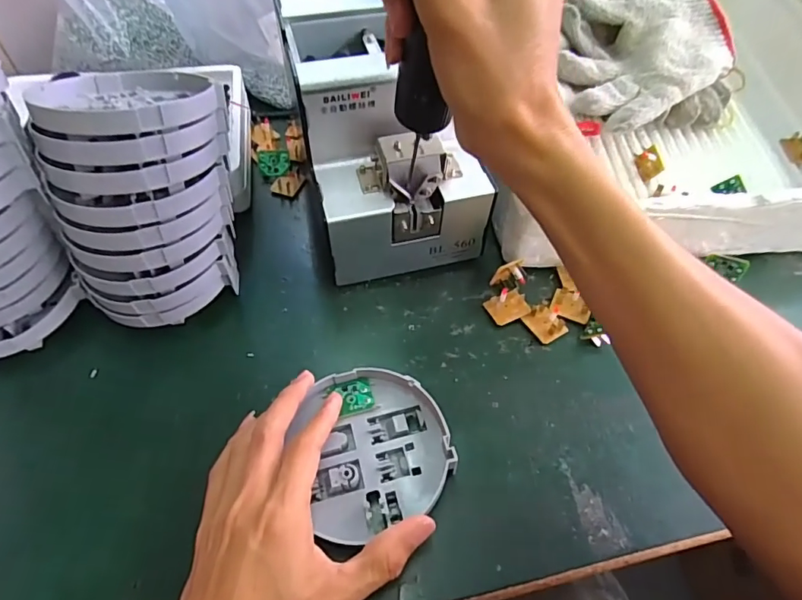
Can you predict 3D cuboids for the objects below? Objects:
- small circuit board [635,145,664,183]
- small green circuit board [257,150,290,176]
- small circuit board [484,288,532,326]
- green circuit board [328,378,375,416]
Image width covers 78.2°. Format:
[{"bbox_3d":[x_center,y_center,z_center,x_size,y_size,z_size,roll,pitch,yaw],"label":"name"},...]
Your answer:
[{"bbox_3d":[0.219,-0.121,0.436,0.006,0.021,0.026,-8,75,-37],"label":"small circuit board"},{"bbox_3d":[-0.121,-0.130,0.469,0.030,0.006,0.023,3,92,-4],"label":"small green circuit board"},{"bbox_3d":[0.083,0.005,0.382,0.030,0.005,0.025,-24,67,-8],"label":"small circuit board"},{"bbox_3d":[-0.032,0.064,0.327,0.028,0.004,0.023,-13,56,-11],"label":"green circuit board"}]

